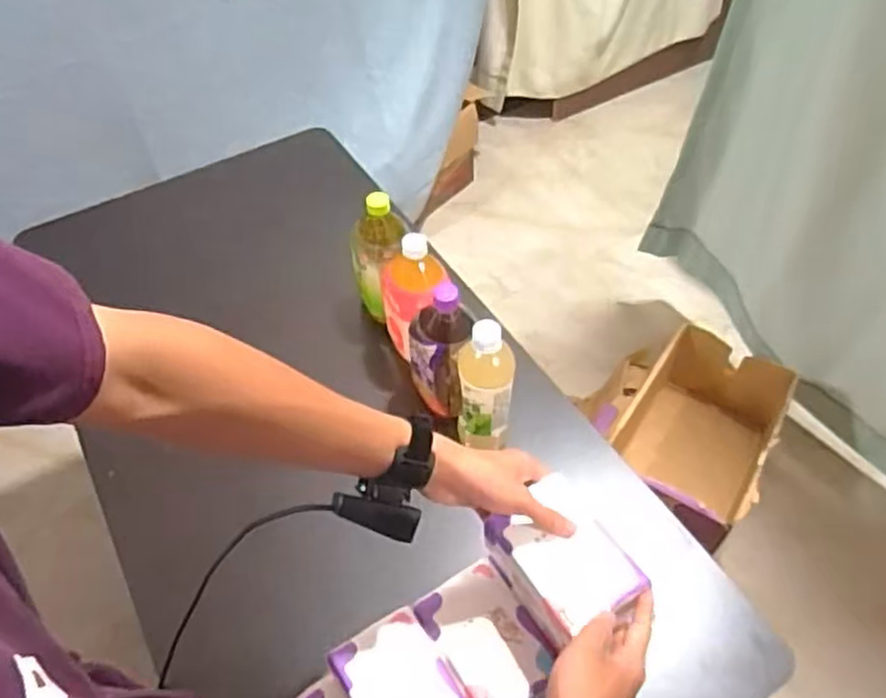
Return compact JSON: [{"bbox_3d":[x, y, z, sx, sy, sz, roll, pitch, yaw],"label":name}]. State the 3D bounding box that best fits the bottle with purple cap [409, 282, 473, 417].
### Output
[{"bbox_3d":[-0.004,0.011,0.884,0.074,0.184,0.076,-1,52,0],"label":"bottle with purple cap"}]

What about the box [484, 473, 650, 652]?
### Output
[{"bbox_3d":[0.105,0.197,0.637,0.086,0.082,0.125,-27,56,-19],"label":"box"}]

